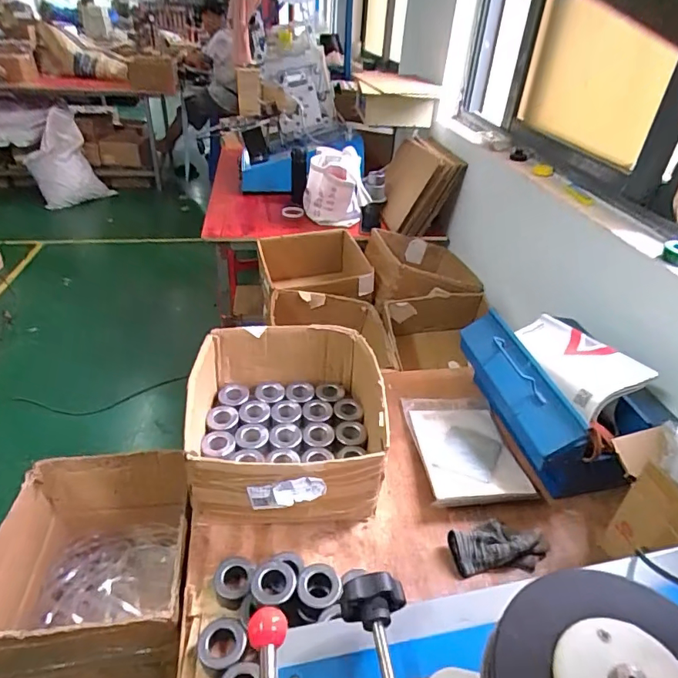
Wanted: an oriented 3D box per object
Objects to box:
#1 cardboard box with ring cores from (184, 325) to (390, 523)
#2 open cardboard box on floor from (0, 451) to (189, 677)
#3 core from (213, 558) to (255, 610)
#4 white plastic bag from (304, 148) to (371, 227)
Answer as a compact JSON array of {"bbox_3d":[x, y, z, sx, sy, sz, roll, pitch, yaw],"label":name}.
[{"bbox_3d":[-0.089,0.143,0.867,0.345,0.171,0.352,0,34,-6],"label":"cardboard box with ring cores"},{"bbox_3d":[-0.401,0.431,0.851,0.285,0.312,0.309,-1,34,-8],"label":"open cardboard box on floor"},{"bbox_3d":[-0.153,0.361,0.699,0.061,0.038,0.062,-1,34,-7],"label":"core"},{"bbox_3d":[-0.009,-0.558,1.761,0.231,0.279,0.180,2,33,-3],"label":"white plastic bag"}]

